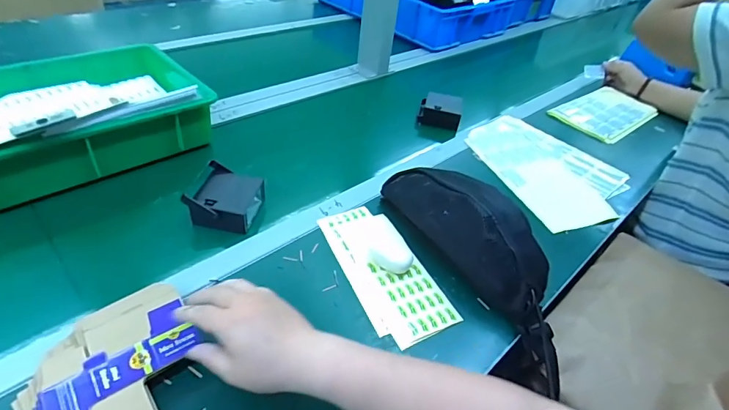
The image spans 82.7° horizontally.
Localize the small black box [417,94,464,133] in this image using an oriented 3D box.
[{"bbox_3d":[0.165,-0.203,0.900,0.087,0.059,0.058,15,41,7],"label":"small black box"}]

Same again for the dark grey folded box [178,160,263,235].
[{"bbox_3d":[-0.203,-0.008,0.611,0.088,0.044,0.097,15,41,7],"label":"dark grey folded box"}]

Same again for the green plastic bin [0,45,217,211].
[{"bbox_3d":[-0.483,-0.136,0.661,0.279,0.107,0.425,36,47,28],"label":"green plastic bin"}]

